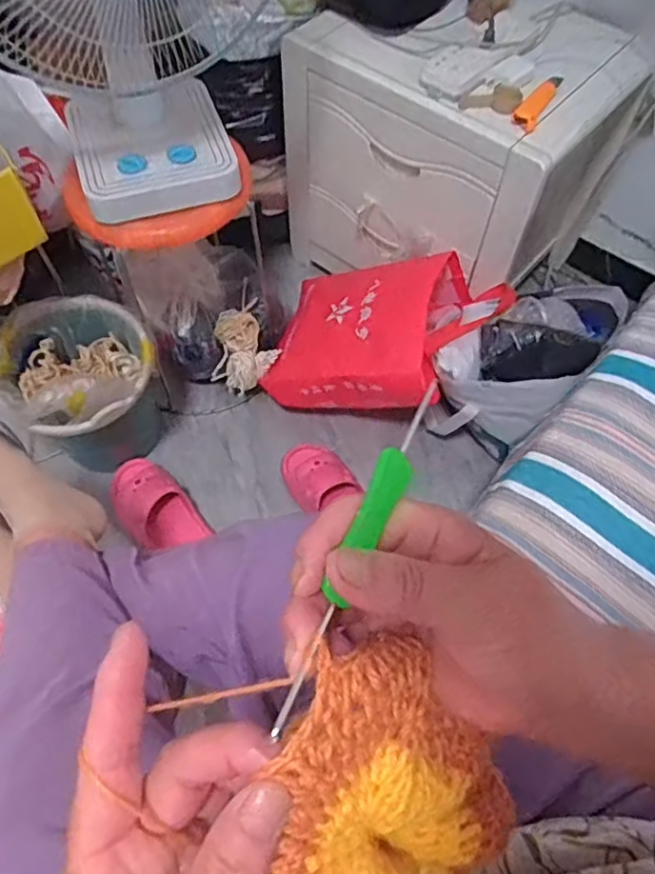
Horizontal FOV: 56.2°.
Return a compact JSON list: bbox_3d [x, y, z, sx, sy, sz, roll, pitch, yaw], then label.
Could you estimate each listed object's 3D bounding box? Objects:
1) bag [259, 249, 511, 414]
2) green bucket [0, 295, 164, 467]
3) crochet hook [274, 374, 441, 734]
[{"bbox_3d":[0.101,-0.185,1.122,0.420,0.128,0.294,1,68,31],"label":"bag"},{"bbox_3d":[-0.407,-0.065,1.079,0.239,0.273,0.251,1,61,-1],"label":"green bucket"},{"bbox_3d":[0.015,0.034,0.223,0.011,0.010,0.147,20,56,14],"label":"crochet hook"}]

